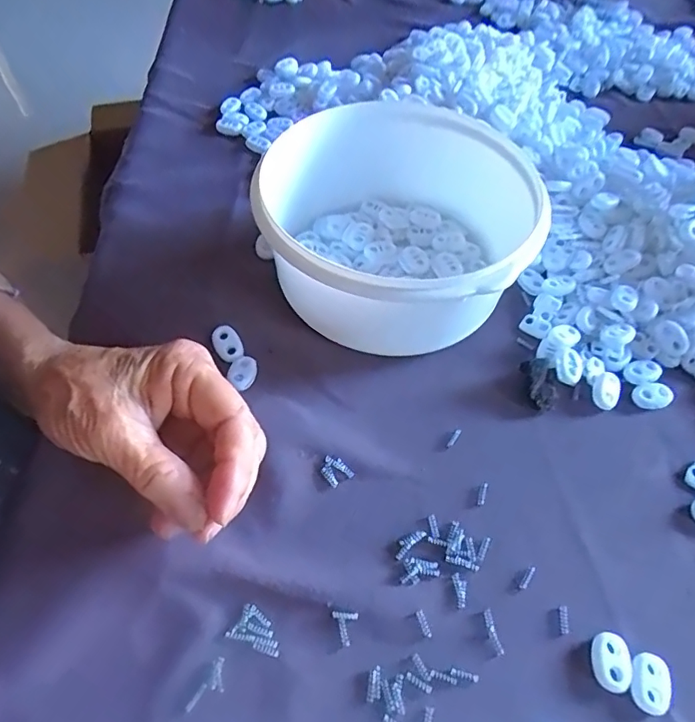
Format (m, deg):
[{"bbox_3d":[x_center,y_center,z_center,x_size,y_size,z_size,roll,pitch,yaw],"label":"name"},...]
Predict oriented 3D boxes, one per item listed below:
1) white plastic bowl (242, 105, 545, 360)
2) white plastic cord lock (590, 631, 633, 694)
[{"bbox_3d":[0.026,-0.077,0.329,0.159,0.078,0.155,0,54,0],"label":"white plastic bowl"},{"bbox_3d":[0.114,0.129,0.230,0.016,0.005,0.022,10,55,7],"label":"white plastic cord lock"}]

